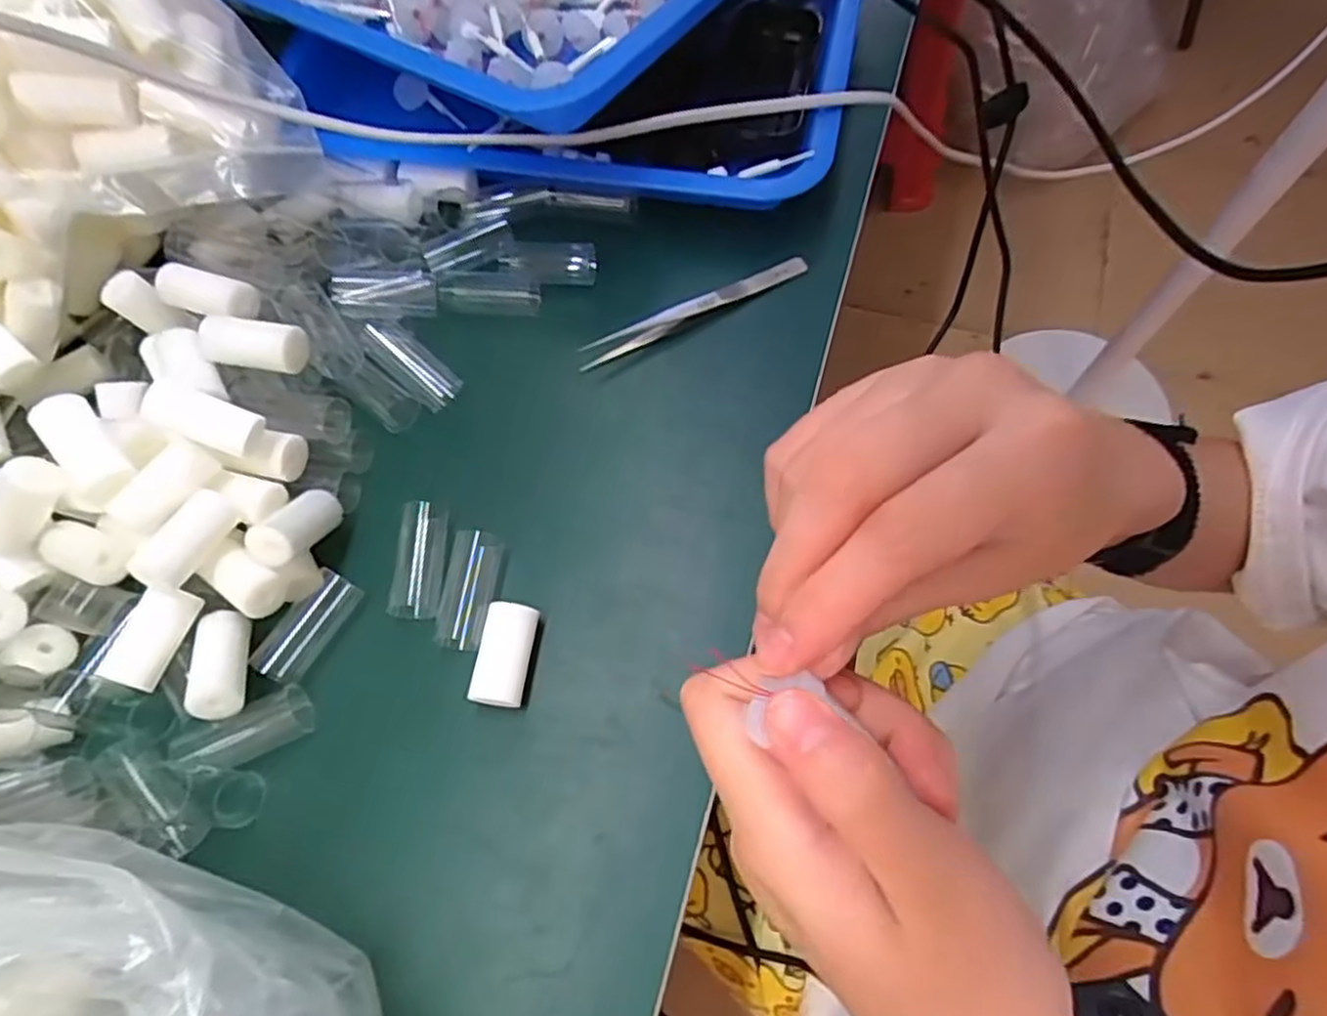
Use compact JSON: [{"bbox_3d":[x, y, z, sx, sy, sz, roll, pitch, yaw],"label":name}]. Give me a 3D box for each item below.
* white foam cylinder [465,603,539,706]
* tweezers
[{"bbox_3d":[-0.065,0.062,0.305,0.021,0.019,0.040,5,66,5],"label":"white foam cylinder"},{"bbox_3d":[0.017,-0.103,0.378,0.128,0.012,0.014,-25,67,-8],"label":"tweezers"}]

